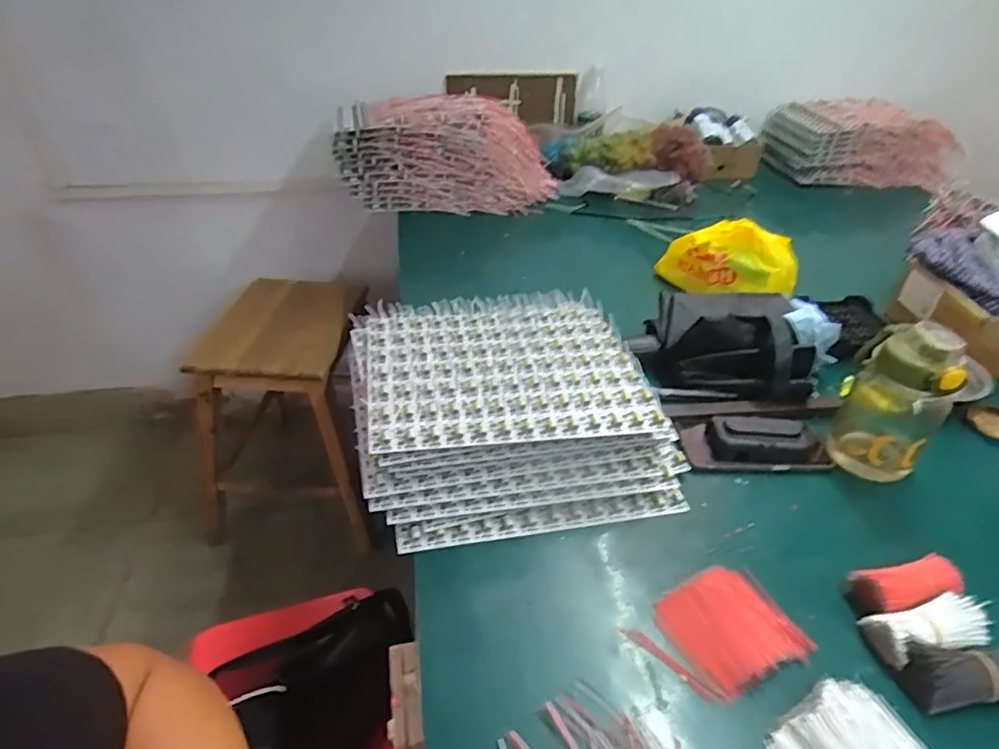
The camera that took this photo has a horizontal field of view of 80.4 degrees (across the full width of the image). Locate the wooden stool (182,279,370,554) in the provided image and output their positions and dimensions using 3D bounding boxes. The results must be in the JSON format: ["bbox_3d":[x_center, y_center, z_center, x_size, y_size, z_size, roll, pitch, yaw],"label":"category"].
[{"bbox_3d":[-0.445,0.074,1.373,0.323,0.464,0.413,4,38,3],"label":"wooden stool"}]

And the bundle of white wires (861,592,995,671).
[{"bbox_3d":[0.356,0.213,0.491,0.096,0.033,0.041,-7,38,-10],"label":"bundle of white wires"}]

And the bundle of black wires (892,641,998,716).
[{"bbox_3d":[0.367,0.234,0.461,0.099,0.037,0.042,-2,38,-4],"label":"bundle of black wires"}]

